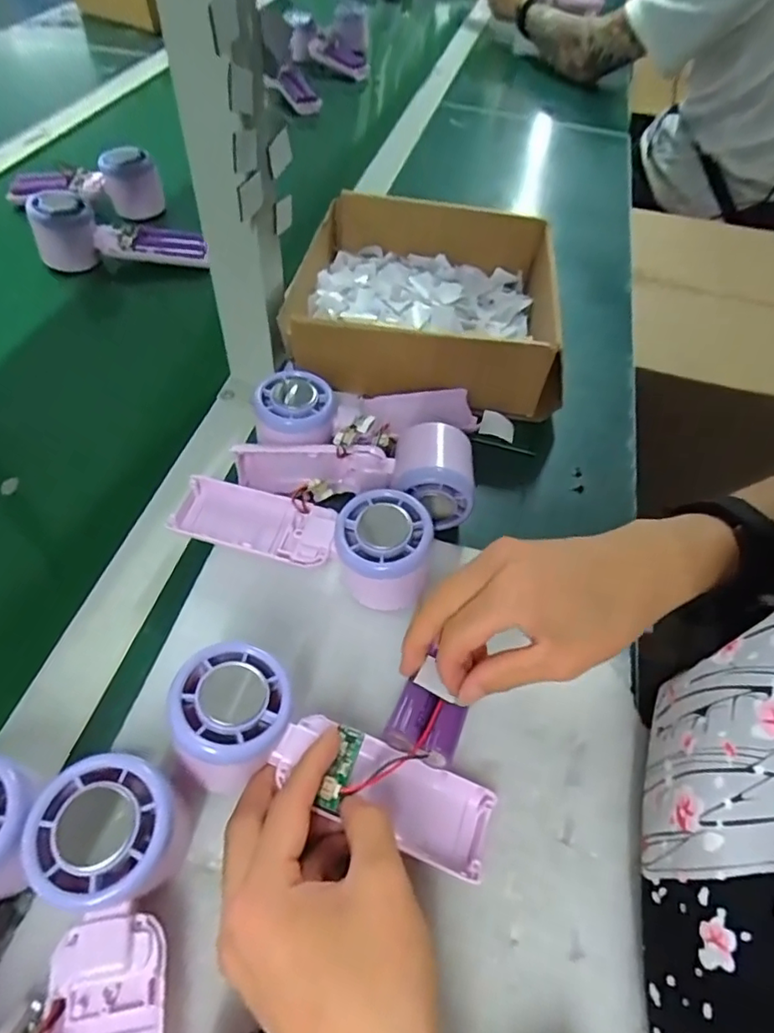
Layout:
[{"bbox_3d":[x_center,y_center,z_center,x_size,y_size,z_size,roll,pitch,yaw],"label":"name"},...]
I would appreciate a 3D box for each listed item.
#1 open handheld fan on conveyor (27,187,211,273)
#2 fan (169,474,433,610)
[{"bbox_3d":[-0.258,-0.270,0.556,0.162,0.048,0.052,9,55,0],"label":"open handheld fan on conveyor"},{"bbox_3d":[-0.054,0.007,0.353,0.165,0.059,0.056,19,55,7],"label":"fan"}]

